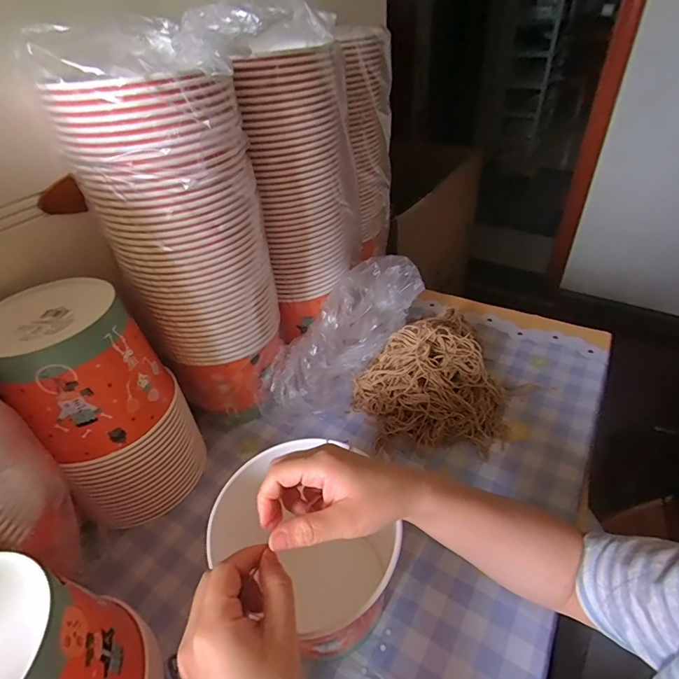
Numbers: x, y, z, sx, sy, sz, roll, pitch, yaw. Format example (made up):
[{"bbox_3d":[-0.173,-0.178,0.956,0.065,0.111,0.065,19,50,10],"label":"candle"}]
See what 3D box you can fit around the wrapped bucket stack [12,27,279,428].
[{"bbox_3d":[-0.163,-0.107,0.492,0.149,0.415,0.136,-3,40,3],"label":"wrapped bucket stack"}]

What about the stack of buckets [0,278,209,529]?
[{"bbox_3d":[-0.259,0.075,0.482,0.144,0.251,0.135,-26,44,-24],"label":"stack of buckets"}]

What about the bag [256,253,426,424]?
[{"bbox_3d":[0.009,0.006,0.606,0.289,0.126,0.099,-48,51,-6],"label":"bag"}]

